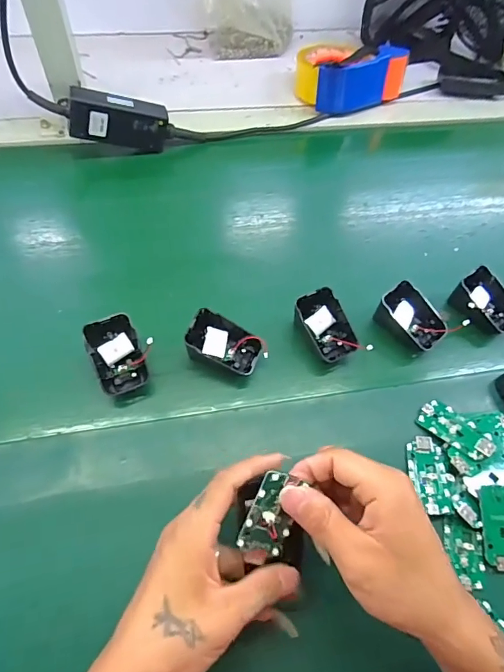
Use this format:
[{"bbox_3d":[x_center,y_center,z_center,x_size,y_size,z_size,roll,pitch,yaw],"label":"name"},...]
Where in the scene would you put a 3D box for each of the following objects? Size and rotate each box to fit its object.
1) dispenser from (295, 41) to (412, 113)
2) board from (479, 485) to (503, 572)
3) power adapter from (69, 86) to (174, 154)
[{"bbox_3d":[0.137,-0.391,0.645,0.142,0.067,0.100,-15,60,-13],"label":"dispenser"},{"bbox_3d":[0.201,0.154,0.351,0.032,0.004,0.062,9,71,-4],"label":"board"},{"bbox_3d":[-0.160,-0.264,0.537,0.118,0.055,0.024,0,56,-26],"label":"power adapter"}]

